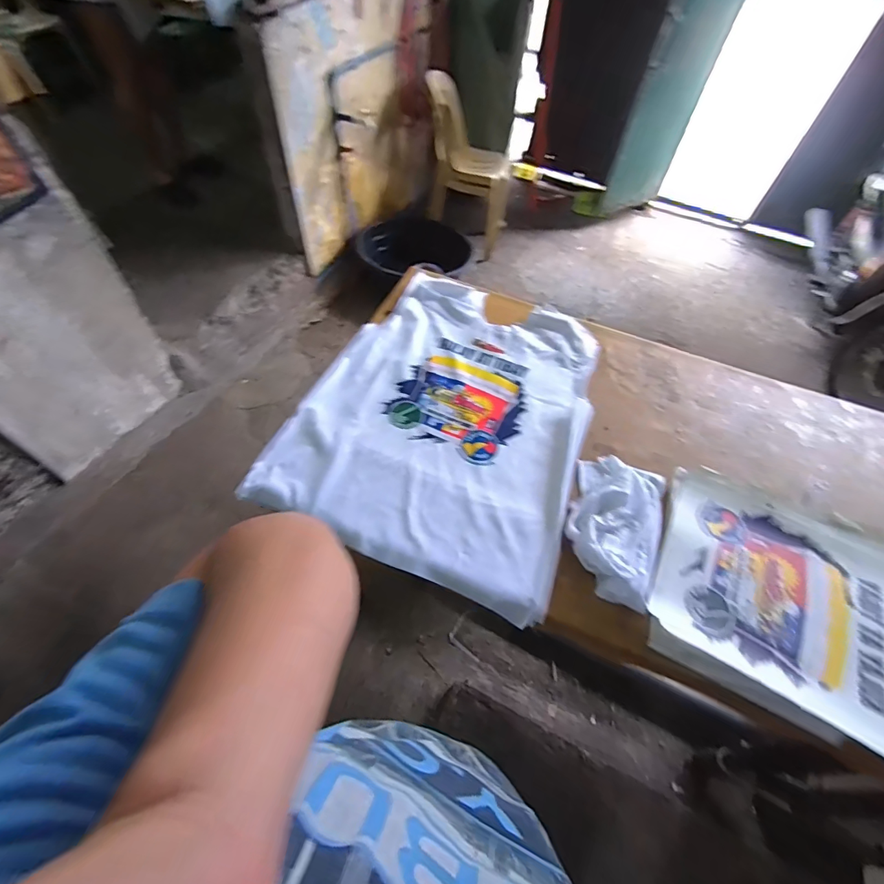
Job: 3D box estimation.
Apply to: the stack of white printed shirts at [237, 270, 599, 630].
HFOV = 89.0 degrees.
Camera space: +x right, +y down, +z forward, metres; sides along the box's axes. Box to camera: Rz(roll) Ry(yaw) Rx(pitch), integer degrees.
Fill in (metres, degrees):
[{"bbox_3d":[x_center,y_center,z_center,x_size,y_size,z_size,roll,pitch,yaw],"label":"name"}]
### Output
[{"bbox_3d":[0.027,-0.073,0.918,0.535,0.026,0.689,21,57,10],"label":"stack of white printed shirts"}]

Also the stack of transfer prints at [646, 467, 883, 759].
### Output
[{"bbox_3d":[0.572,0.250,0.727,0.432,0.041,0.385,22,54,11],"label":"stack of transfer prints"}]

